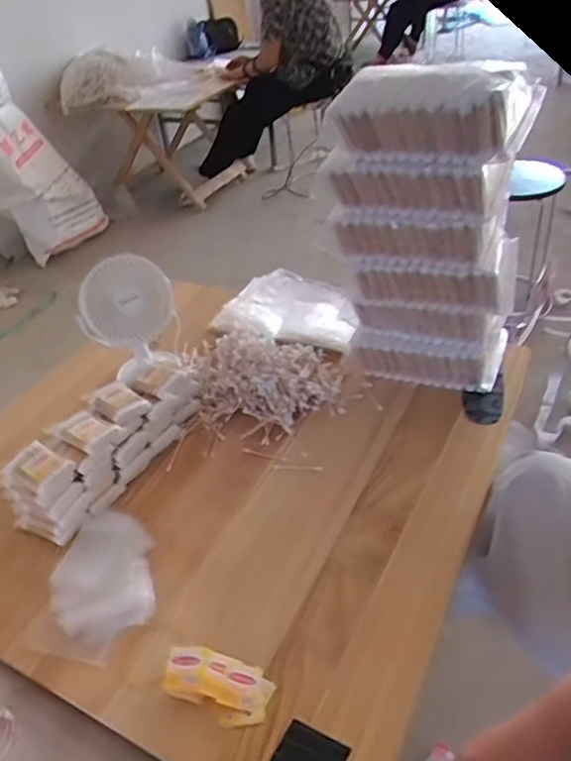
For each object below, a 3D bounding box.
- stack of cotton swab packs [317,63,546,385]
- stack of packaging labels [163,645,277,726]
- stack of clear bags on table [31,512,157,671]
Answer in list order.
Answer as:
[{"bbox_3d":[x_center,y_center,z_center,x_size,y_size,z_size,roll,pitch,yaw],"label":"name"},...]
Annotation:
[{"bbox_3d":[0.192,-0.183,0.823,0.227,0.452,0.115,15,44,25],"label":"stack of cotton swab packs"},{"bbox_3d":[-0.071,0.315,0.616,0.112,0.013,0.059,18,43,8],"label":"stack of packaging labels"},{"bbox_3d":[-0.223,0.243,0.735,0.142,0.008,0.190,4,40,13],"label":"stack of clear bags on table"}]

